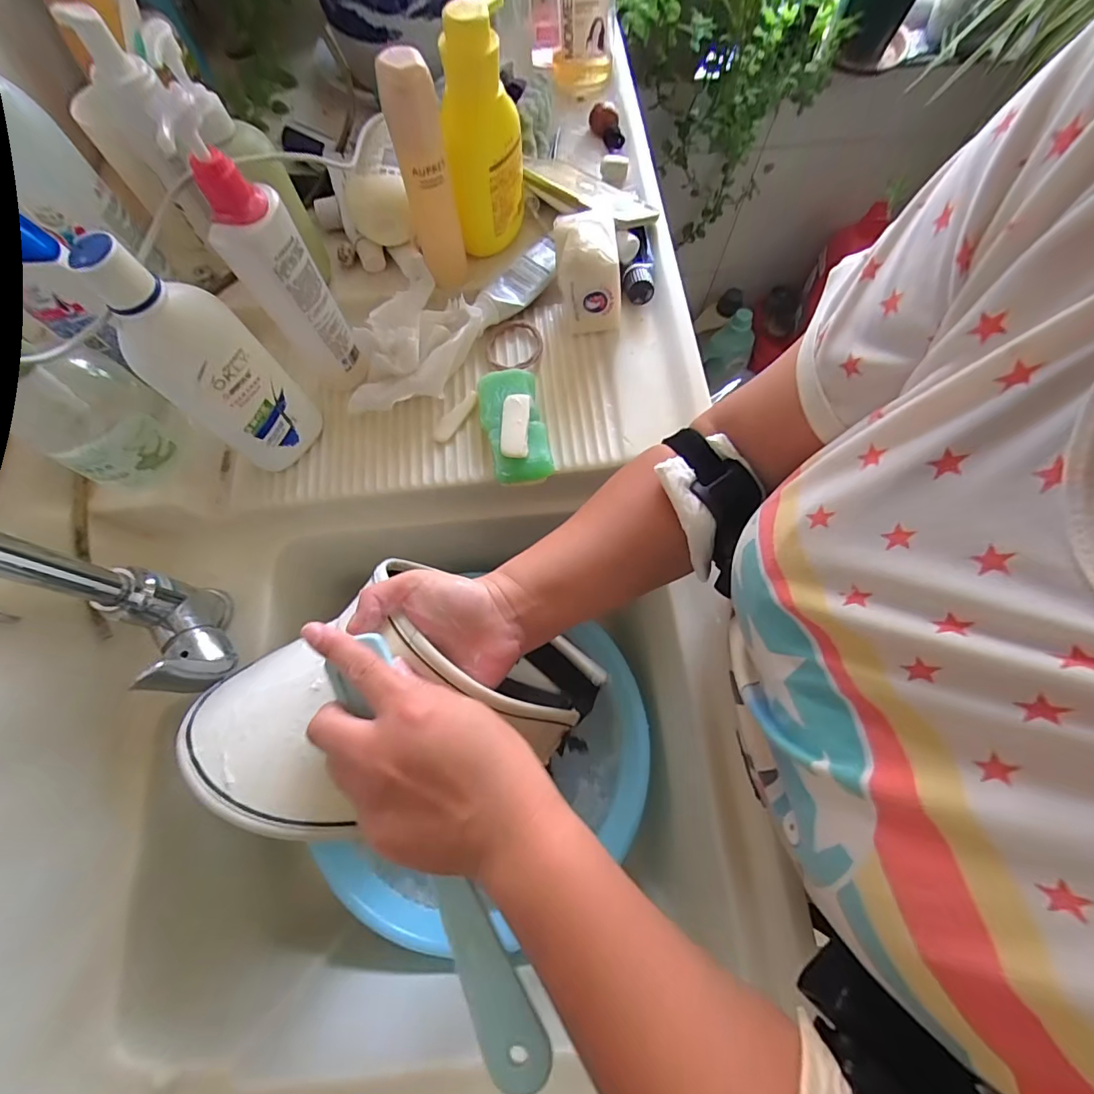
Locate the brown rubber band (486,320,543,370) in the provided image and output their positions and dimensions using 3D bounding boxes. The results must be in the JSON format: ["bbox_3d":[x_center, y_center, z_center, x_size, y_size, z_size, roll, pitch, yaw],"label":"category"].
[{"bbox_3d":[-0.033,-0.198,0.468,0.059,0.007,0.064,-1,65,2],"label":"brown rubber band"}]

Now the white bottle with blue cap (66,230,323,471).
[{"bbox_3d":[-0.241,-0.127,0.355,0.047,0.190,0.074,39,75,13],"label":"white bottle with blue cap"}]

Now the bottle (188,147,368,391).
[{"bbox_3d":[-0.201,-0.202,0.378,0.054,0.179,0.041,-26,72,-8],"label":"bottle"}]

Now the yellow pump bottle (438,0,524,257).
[{"bbox_3d":[-0.054,-0.353,0.422,0.062,0.167,0.079,-4,71,-1],"label":"yellow pump bottle"}]

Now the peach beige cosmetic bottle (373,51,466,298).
[{"bbox_3d":[-0.103,-0.308,0.414,0.037,0.174,0.040,0,71,0],"label":"peach beige cosmetic bottle"}]

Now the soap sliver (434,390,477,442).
[{"bbox_3d":[-0.084,-0.122,0.444,0.013,0.004,0.058,34,74,11],"label":"soap sliver"}]

